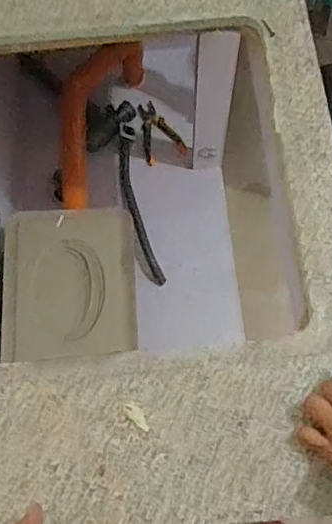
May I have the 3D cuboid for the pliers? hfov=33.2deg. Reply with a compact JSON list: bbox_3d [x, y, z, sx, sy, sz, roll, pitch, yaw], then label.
[{"bbox_3d":[-0.027,-0.355,1.508,0.106,0.017,0.182,-21,71,-6],"label":"pliers"}]

